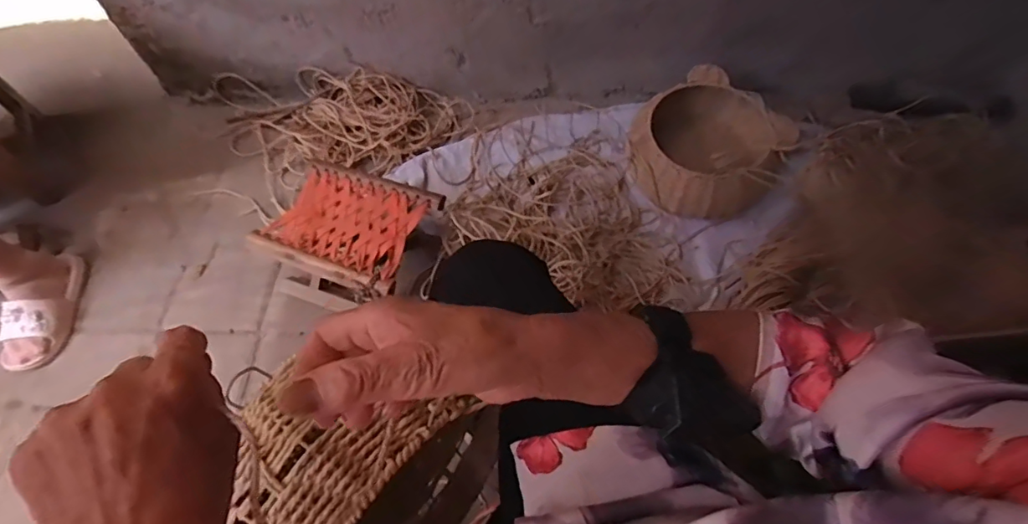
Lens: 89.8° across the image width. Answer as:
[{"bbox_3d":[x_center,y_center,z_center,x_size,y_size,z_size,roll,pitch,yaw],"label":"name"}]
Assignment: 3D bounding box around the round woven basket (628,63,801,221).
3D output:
[{"bbox_3d":[0.429,-0.248,1.158,0.304,0.159,0.344,31,66,17],"label":"round woven basket"}]

